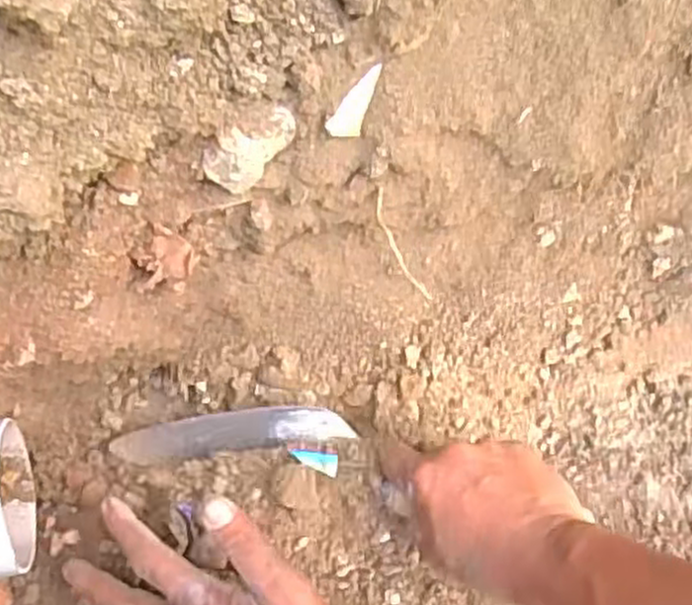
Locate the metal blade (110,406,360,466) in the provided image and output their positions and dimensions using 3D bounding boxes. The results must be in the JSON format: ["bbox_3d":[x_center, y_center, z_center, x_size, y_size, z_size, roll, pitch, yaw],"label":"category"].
[{"bbox_3d":[-0.074,0.084,0.506,0.150,0.011,0.027,-7,93,4],"label":"metal blade"}]

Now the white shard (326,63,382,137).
[{"bbox_3d":[0.003,-0.093,0.369,0.022,0.004,0.038,-13,139,-35],"label":"white shard"}]

